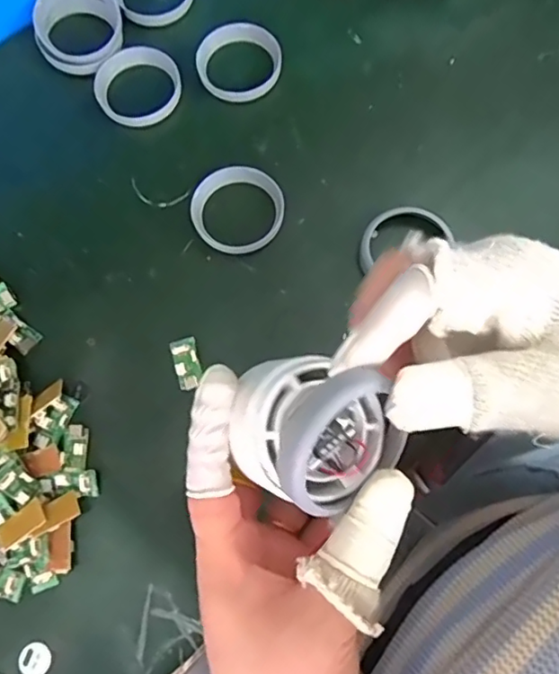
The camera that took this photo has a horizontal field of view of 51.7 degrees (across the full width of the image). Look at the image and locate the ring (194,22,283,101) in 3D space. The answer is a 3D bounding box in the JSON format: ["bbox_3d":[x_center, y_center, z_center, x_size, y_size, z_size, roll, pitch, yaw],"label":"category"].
[{"bbox_3d":[-0.029,-0.194,0.407,0.059,0.012,0.054,0,75,2],"label":"ring"}]

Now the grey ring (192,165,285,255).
[{"bbox_3d":[-0.026,-0.083,0.378,0.061,0.012,0.055,-23,75,-4],"label":"grey ring"}]

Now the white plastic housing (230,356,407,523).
[{"bbox_3d":[0.012,0.037,0.227,0.069,0.045,0.053,27,77,9],"label":"white plastic housing"}]

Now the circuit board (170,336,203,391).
[{"bbox_3d":[-0.056,0.016,0.352,0.015,0.004,0.032,-17,75,-3],"label":"circuit board"}]

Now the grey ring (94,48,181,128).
[{"bbox_3d":[-0.098,-0.176,0.403,0.057,0.009,0.058,0,75,2],"label":"grey ring"}]

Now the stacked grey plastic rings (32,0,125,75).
[{"bbox_3d":[-0.142,-0.218,0.401,0.054,0.027,0.057,5,75,3],"label":"stacked grey plastic rings"}]

